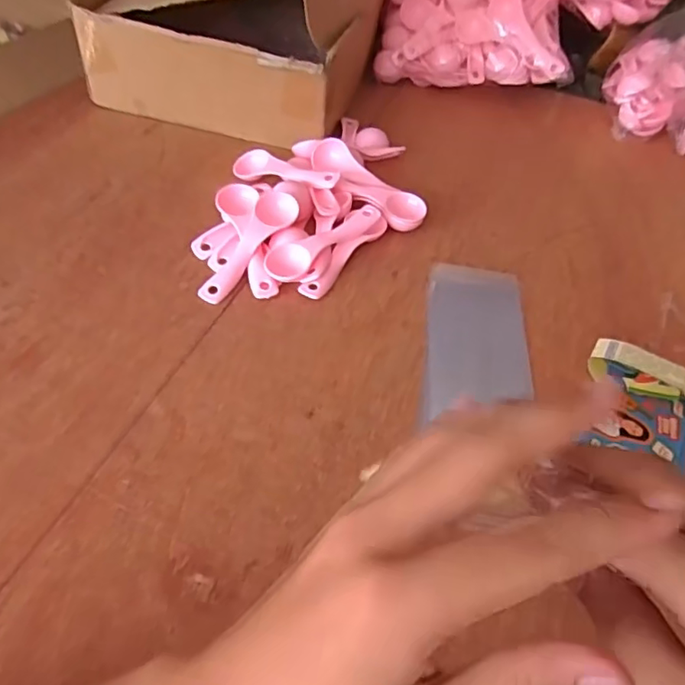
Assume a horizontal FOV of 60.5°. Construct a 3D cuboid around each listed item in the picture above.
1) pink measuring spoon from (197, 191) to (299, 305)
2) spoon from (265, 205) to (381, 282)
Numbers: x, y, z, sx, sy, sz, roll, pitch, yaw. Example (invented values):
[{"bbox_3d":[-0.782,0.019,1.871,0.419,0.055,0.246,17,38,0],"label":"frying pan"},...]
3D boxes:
[{"bbox_3d":[-0.074,-0.076,0.465,0.030,0.010,0.112,24,69,21],"label":"pink measuring spoon"},{"bbox_3d":[-0.014,-0.081,0.472,0.106,0.021,0.033,-33,59,-30],"label":"spoon"}]

